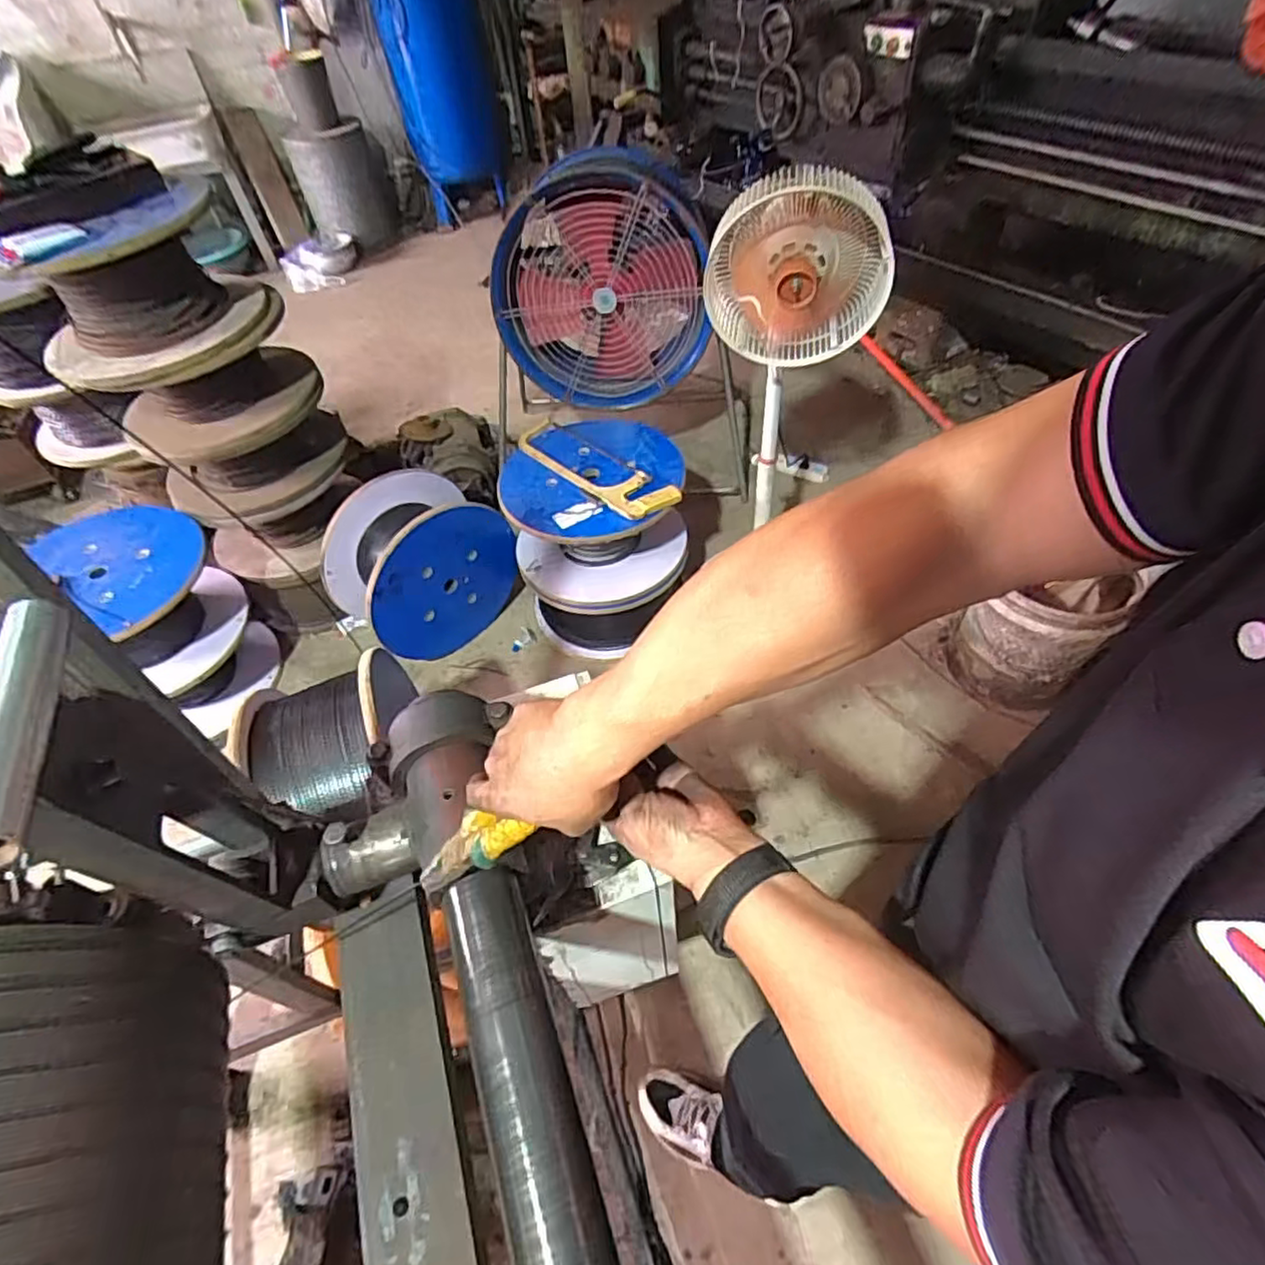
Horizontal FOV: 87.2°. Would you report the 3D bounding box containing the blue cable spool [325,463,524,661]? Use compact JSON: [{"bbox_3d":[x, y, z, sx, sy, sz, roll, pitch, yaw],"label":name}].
[{"bbox_3d":[-0.515,-0.168,1.634,0.403,0.369,0.235,-33,56,-20],"label":"blue cable spool"}]

